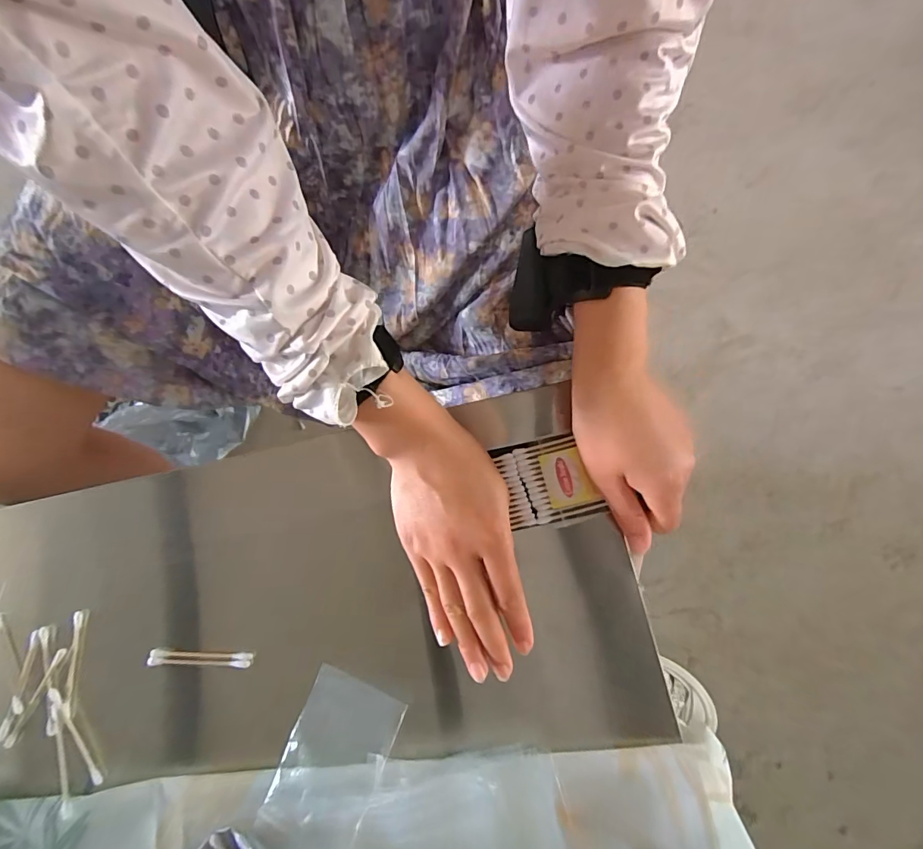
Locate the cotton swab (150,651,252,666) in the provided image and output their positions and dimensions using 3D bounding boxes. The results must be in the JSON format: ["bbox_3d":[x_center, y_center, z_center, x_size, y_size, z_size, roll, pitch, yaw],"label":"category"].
[{"bbox_3d":[-0.181,0.163,0.319,0.071,0.011,0.010,1,78,3],"label":"cotton swab"}]

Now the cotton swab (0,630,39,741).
[{"bbox_3d":[-0.308,0.181,0.318,0.006,0.005,0.070,11,78,2],"label":"cotton swab"}]

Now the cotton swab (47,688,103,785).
[{"bbox_3d":[-0.265,0.214,0.313,0.008,0.008,0.071,-32,79,-7],"label":"cotton swab"}]

